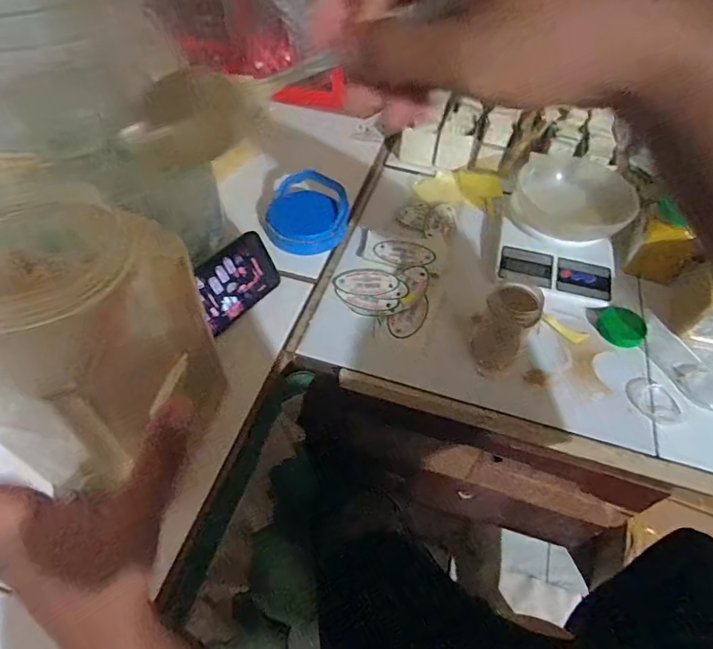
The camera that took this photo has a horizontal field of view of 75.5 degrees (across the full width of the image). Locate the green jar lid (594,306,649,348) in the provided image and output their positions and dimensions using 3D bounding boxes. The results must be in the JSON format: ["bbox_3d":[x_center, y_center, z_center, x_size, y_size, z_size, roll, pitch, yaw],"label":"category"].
[{"bbox_3d":[0.329,0.003,0.568,0.057,0.011,0.053,1,52,-2],"label":"green jar lid"}]

